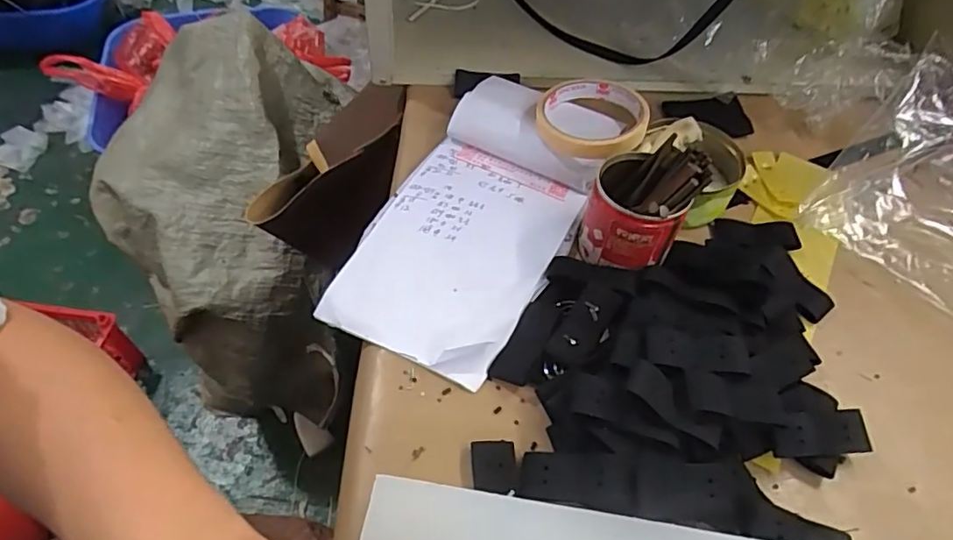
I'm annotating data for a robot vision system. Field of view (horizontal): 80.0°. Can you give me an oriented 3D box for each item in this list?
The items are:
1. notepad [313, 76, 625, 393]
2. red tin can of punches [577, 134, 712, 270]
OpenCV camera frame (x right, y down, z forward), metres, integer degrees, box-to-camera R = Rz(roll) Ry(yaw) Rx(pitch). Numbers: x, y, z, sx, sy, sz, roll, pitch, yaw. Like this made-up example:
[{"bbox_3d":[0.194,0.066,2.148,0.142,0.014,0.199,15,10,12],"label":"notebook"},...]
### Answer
[{"bbox_3d":[0.005,-0.049,0.428,0.128,0.031,0.262,24,55,12],"label":"notepad"},{"bbox_3d":[0.111,-0.044,0.389,0.062,0.073,0.064,3,53,-4],"label":"red tin can of punches"}]

